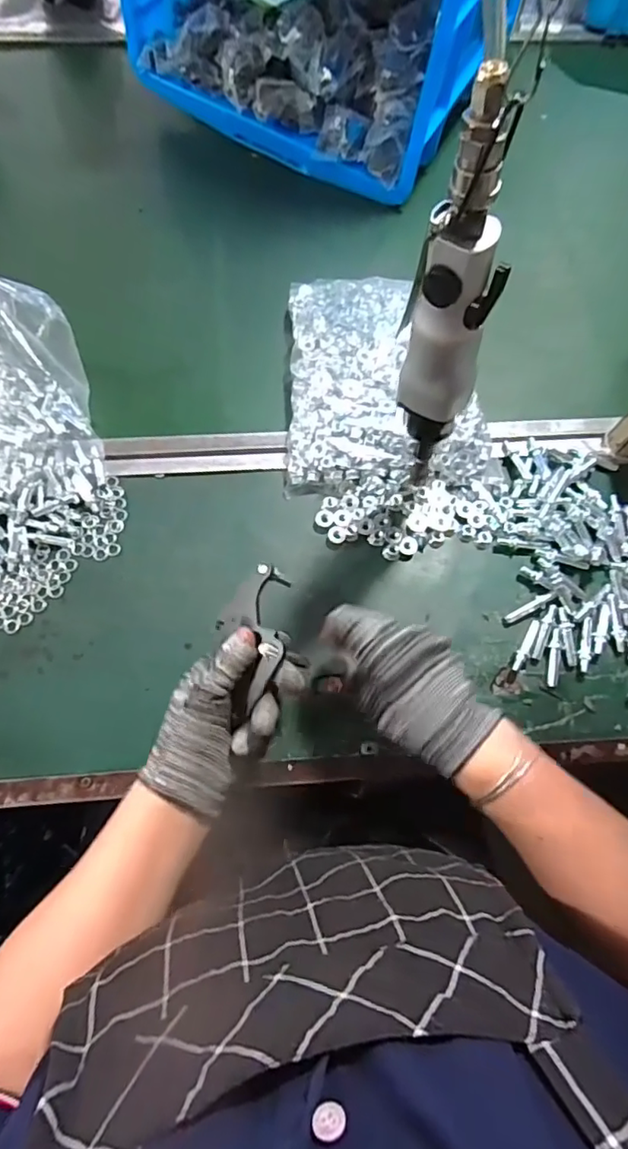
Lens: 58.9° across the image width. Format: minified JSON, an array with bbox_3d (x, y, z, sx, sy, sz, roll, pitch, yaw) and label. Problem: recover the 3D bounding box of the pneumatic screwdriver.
[{"bbox_3d":[0.086,-0.155,0.338,0.057,0.220,0.045,18,72,4],"label":"pneumatic screwdriver"}]

